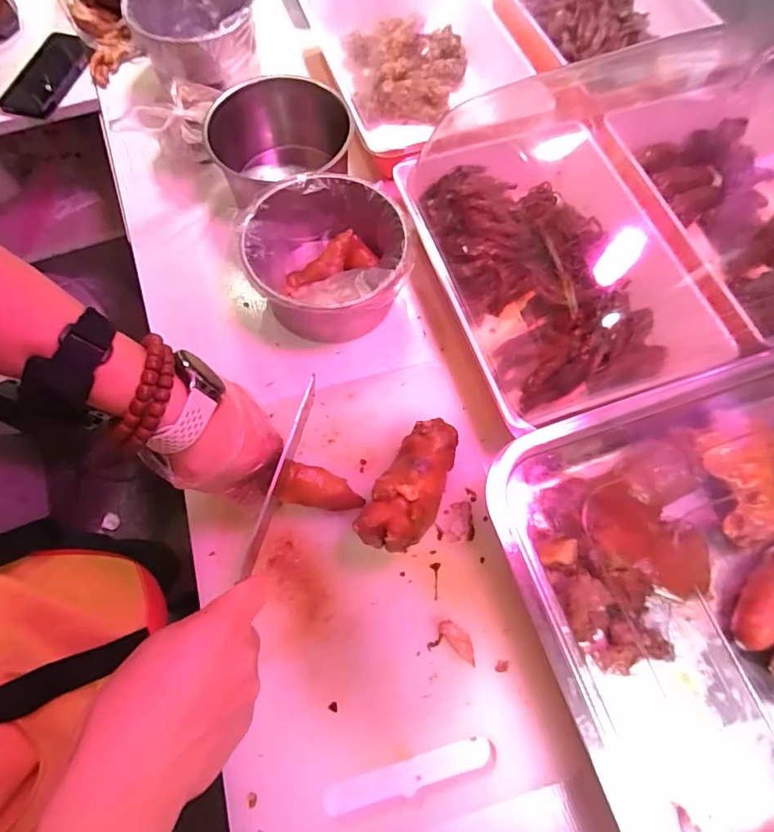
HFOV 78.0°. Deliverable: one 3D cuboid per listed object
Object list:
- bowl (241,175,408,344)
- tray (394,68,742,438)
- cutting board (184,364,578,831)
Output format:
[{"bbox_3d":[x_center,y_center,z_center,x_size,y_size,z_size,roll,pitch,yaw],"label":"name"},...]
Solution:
[{"bbox_3d":[-0.065,-0.173,0.539,0.163,0.089,0.166,0,69,1],"label":"bowl"},{"bbox_3d":[0.192,-0.202,0.548,0.278,0.075,0.389,-18,69,-6],"label":"tray"},{"bbox_3d":[-0.023,0.153,0.451,0.290,0.026,0.402,-15,69,-5],"label":"cutting board"}]

